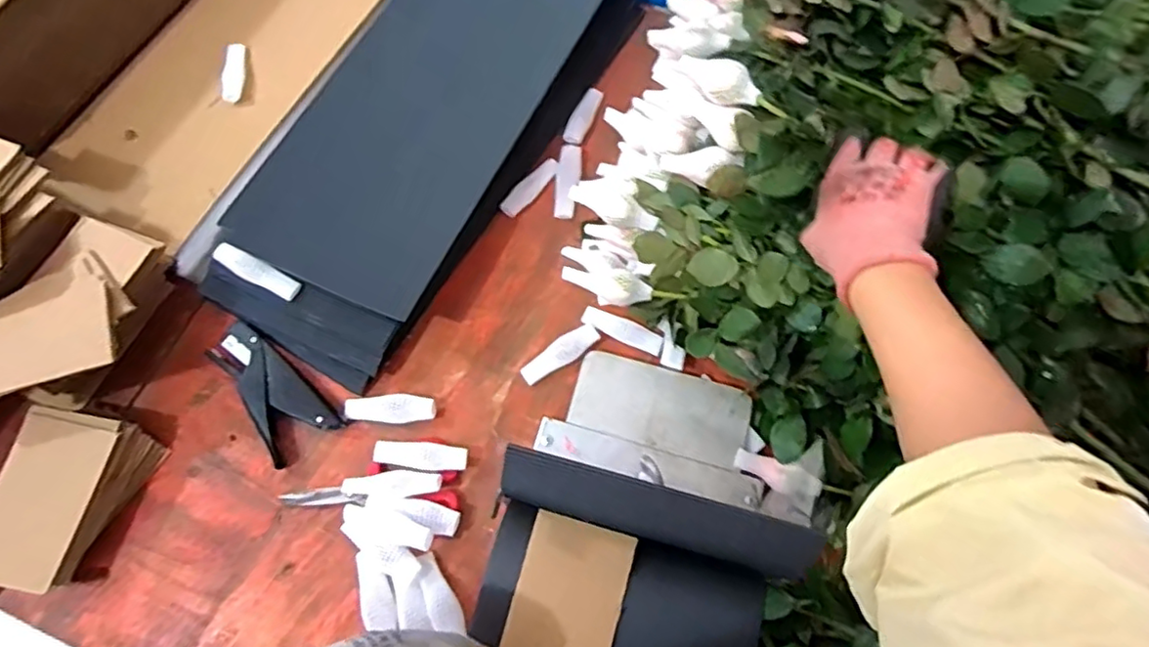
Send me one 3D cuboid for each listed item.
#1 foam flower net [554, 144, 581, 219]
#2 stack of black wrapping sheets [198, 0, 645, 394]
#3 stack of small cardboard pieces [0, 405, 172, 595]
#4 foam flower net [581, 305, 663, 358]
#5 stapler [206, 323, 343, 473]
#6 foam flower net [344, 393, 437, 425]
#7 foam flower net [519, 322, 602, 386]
[{"bbox_3d":[-0.008,-0.166,0.719,0.027,0.013,0.093,9,69,2],"label":"foam flower net"},{"bbox_3d":[-0.163,-0.245,0.708,0.274,0.062,0.617,28,70,9],"label":"stack of black wrapping sheets"},{"bbox_3d":[-0.465,0.158,0.561,0.099,0.054,0.153,17,69,5],"label":"stack of small cardboard pieces"},{"bbox_3d":[0.051,0.006,0.653,0.089,0.010,0.027,22,70,7],"label":"foam flower net"},{"bbox_3d":[-0.305,0.069,0.611,0.142,0.026,0.071,43,73,13],"label":"stapler"},{"bbox_3d":[-0.184,0.087,0.619,0.091,0.019,0.028,-1,69,-2],"label":"foam flower net"},{"bbox_3d":[-0.015,0.032,0.645,0.087,0.020,0.028,-33,73,-13],"label":"foam flower net"}]

